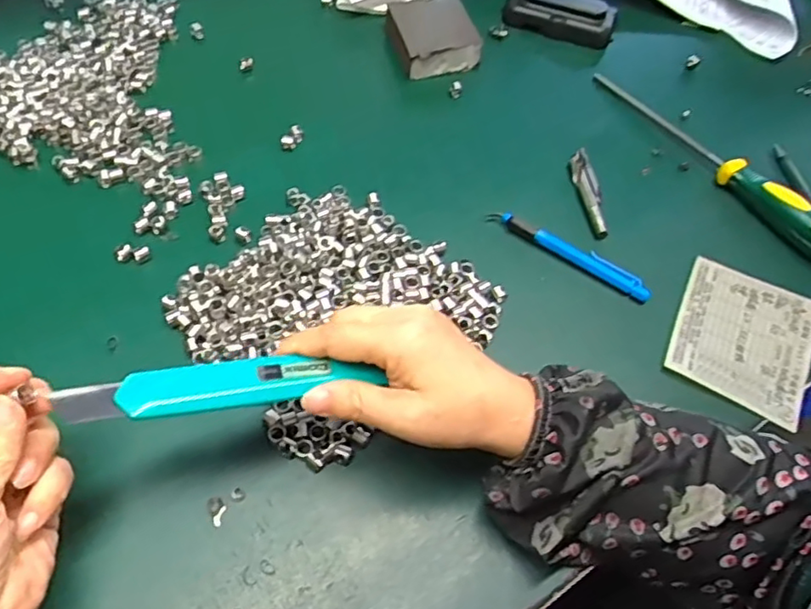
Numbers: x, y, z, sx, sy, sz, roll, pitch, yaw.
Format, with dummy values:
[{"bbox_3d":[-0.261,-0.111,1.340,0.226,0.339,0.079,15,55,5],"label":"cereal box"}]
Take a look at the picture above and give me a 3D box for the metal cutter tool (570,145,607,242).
[{"bbox_3d":[0.144,-0.089,0.473,0.013,0.013,0.086,-3,58,-6],"label":"metal cutter tool"}]

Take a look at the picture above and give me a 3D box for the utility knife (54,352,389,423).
[{"bbox_3d":[-0.085,0.036,0.286,0.137,0.010,0.025,-5,59,-20],"label":"utility knife"}]

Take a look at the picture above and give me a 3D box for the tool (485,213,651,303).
[{"bbox_3d":[0.117,-0.039,0.436,0.126,0.014,0.011,32,61,15],"label":"tool"}]

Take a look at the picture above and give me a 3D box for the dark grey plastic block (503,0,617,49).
[{"bbox_3d":[0.149,-0.281,0.584,0.105,0.032,0.035,17,58,6],"label":"dark grey plastic block"}]

